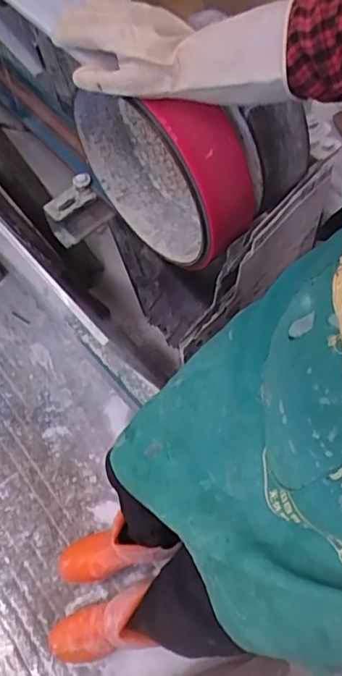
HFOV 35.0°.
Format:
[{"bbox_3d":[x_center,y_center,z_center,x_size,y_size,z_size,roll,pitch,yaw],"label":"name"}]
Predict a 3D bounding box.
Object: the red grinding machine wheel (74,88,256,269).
[{"bbox_3d":[-0.015,-0.231,0.726,0.098,0.263,0.276,-42,68,-17],"label":"red grinding machine wheel"}]

